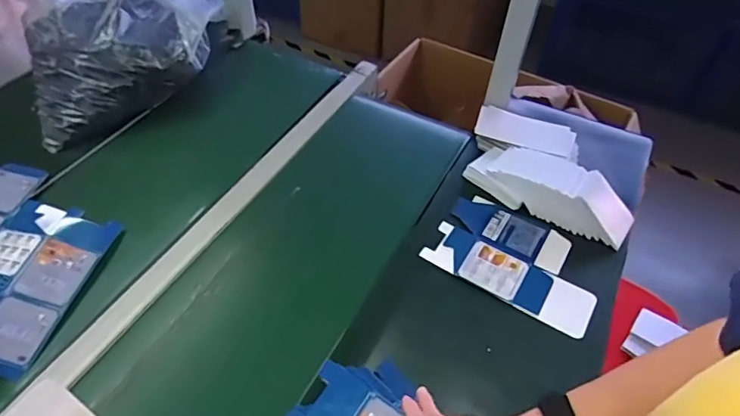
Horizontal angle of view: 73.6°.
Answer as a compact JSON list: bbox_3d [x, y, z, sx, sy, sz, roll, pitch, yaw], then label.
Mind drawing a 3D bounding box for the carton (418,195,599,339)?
[{"bbox_3d":[0.222,0.075,0.746,0.240,0.010,0.162,27,54,17],"label":"carton"}]

